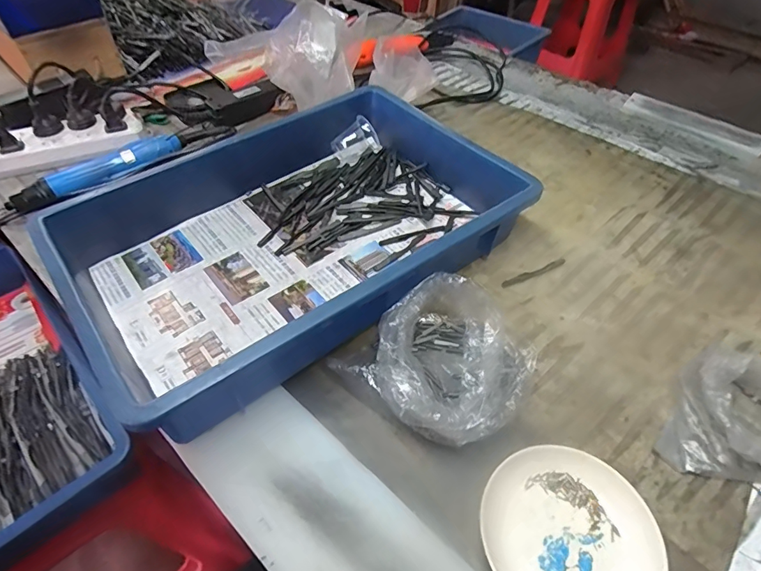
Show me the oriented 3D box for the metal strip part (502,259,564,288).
[{"bbox_3d":[0.167,-0.015,0.486,0.083,0.004,0.009,-20,54,-15],"label":"metal strip part"}]

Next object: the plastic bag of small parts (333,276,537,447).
[{"bbox_3d":[0.056,0.064,0.382,0.130,0.062,0.138,37,60,27],"label":"plastic bag of small parts"}]

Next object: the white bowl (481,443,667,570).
[{"bbox_3d":[0.131,0.175,0.316,0.112,0.027,0.116,0,52,0],"label":"white bowl"}]

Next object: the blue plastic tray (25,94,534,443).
[{"bbox_3d":[-0.089,-0.065,0.472,0.442,0.091,0.296,-33,59,-24],"label":"blue plastic tray"}]

